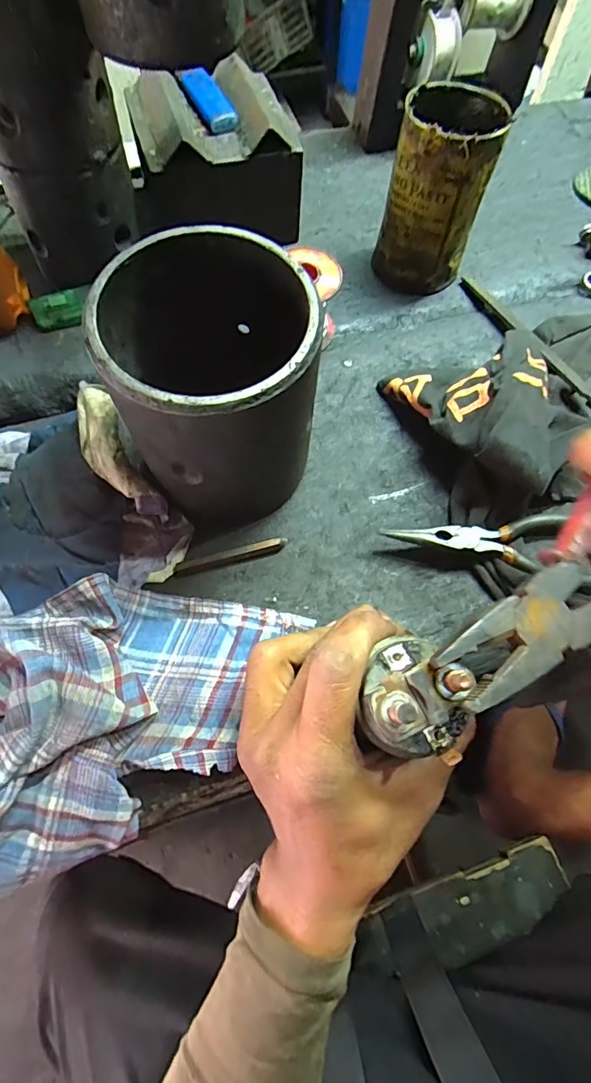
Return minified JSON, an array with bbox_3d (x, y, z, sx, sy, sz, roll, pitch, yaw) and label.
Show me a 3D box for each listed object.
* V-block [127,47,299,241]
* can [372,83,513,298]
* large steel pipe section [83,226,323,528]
[{"bbox_3d":[-0.070,-0.316,0.397,0.129,0.091,0.107,-19,67,-11],"label":"V-block"},{"bbox_3d":[0.109,-0.267,0.371,0.067,0.115,0.073,0,64,-1],"label":"can"},{"bbox_3d":[-0.041,-0.085,0.274,0.111,0.128,0.114,-16,66,-10],"label":"large steel pipe section"}]

